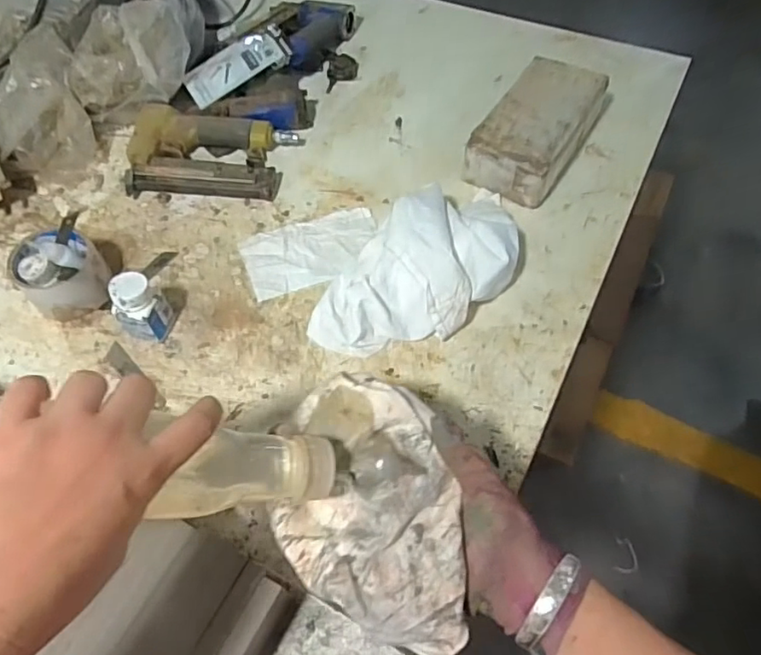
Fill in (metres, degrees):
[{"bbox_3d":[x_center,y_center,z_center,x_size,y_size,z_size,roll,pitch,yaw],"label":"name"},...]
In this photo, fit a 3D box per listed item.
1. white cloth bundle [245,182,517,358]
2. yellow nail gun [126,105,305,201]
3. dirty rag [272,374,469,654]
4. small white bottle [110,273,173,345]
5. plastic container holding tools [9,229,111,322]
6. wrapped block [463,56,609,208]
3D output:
[{"bbox_3d":[0.003,-0.078,0.597,0.283,0.077,0.188,-9,58,-5],"label":"white cloth bundle"},{"bbox_3d":[-0.222,-0.217,0.723,0.197,0.041,0.135,9,58,6],"label":"yellow nail gun"},{"bbox_3d":[-0.010,0.118,0.380,0.118,0.047,0.171,-1,57,0],"label":"dirty rag"},{"bbox_3d":[-0.237,-0.017,0.564,0.040,0.074,0.041,4,57,3],"label":"small white bottle"},{"bbox_3d":[-0.333,-0.056,0.595,0.082,0.069,0.091,-35,63,-20],"label":"plastic container holding tools"},{"bbox_3d":[0.193,-0.245,0.701,0.106,0.067,0.213,29,62,18],"label":"wrapped block"}]

